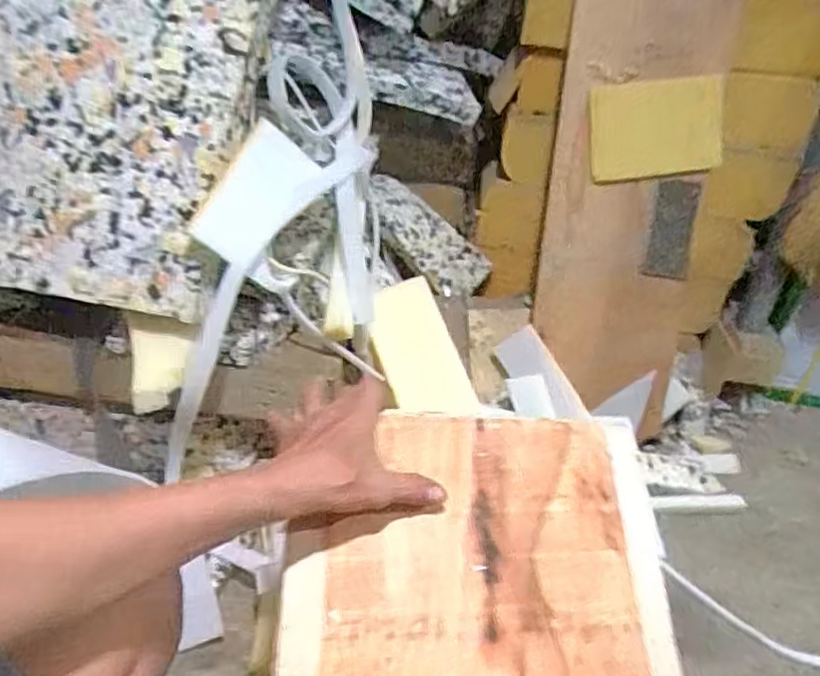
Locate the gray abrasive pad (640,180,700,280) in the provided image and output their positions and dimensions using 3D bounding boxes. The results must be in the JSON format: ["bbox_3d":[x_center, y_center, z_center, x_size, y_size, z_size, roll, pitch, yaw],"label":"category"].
[{"bbox_3d":[0.429,-0.176,1.061,0.070,0.155,0.018,6,14,6],"label":"gray abrasive pad"}]

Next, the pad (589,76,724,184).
[{"bbox_3d":[0.397,-0.332,1.033,0.221,0.146,0.017,-7,32,-1],"label":"pad"}]

